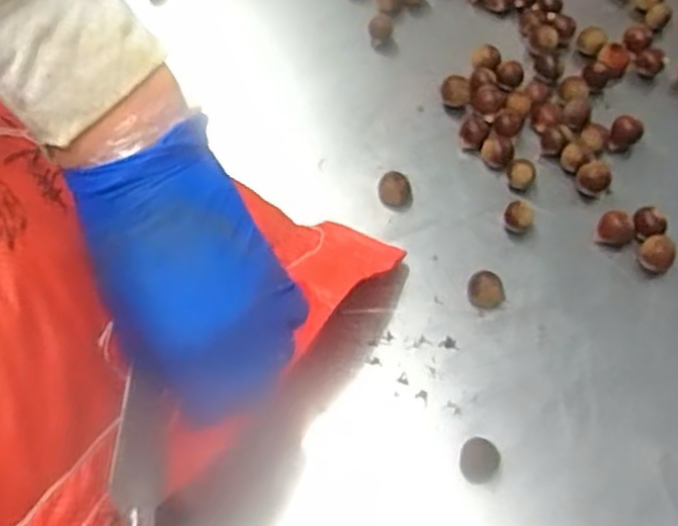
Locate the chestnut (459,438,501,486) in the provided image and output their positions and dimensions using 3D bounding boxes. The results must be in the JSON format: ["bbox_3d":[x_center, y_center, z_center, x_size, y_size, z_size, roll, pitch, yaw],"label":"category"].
[{"bbox_3d":[0.082,0.117,0.439,0.022,0.012,0.024,-1,58,1],"label":"chestnut"}]

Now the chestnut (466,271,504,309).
[{"bbox_3d":[0.098,0.019,0.498,0.025,0.013,0.022,17,60,12],"label":"chestnut"}]

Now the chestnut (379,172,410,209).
[{"bbox_3d":[0.040,-0.053,0.543,0.023,0.014,0.023,-1,58,1],"label":"chestnut"}]

